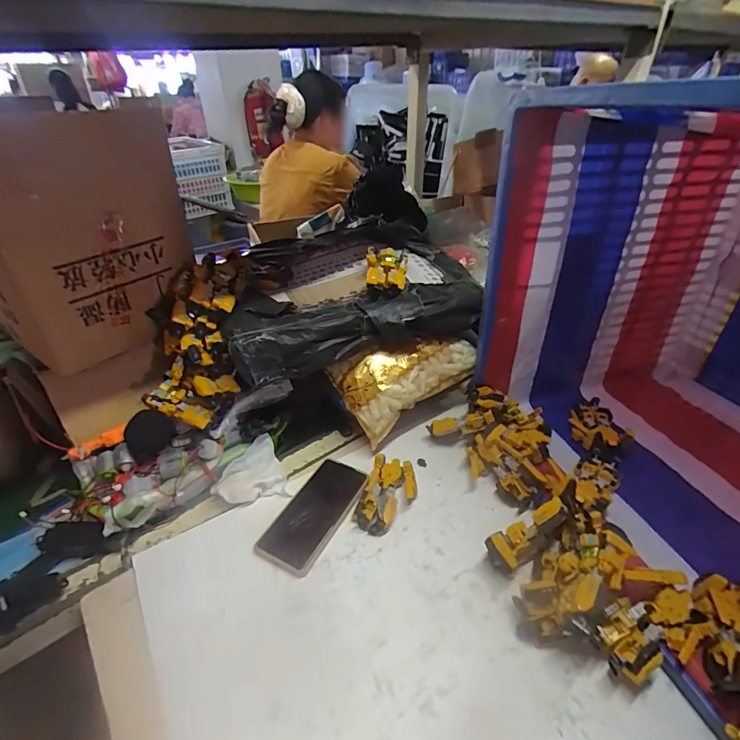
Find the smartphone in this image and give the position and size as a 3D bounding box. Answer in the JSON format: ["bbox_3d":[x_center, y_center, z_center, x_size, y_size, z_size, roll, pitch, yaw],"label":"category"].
[{"bbox_3d":[-0.072,0.186,0.550,0.079,0.012,0.165,17,39,26],"label":"smartphone"}]

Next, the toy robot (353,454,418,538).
[{"bbox_3d":[0.023,0.168,0.561,0.067,0.038,0.109,11,37,19],"label":"toy robot"}]

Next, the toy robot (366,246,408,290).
[{"bbox_3d":[0.026,-0.149,0.623,0.062,0.041,0.097,0,35,3],"label":"toy robot"}]

